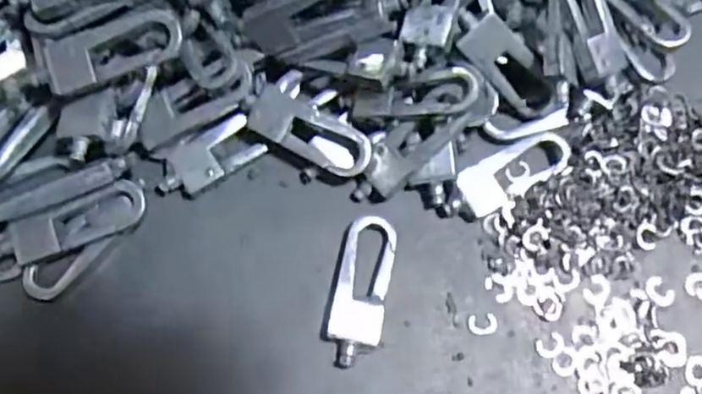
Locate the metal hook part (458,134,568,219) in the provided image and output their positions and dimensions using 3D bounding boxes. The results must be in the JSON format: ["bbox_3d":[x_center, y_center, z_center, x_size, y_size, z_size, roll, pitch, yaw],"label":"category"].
[{"bbox_3d":[0.051,-0.008,0.199,0.036,0.005,0.016,-29,75,-9],"label":"metal hook part"}]

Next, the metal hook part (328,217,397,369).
[{"bbox_3d":[0.003,0.027,0.186,0.015,0.005,0.043,10,73,2],"label":"metal hook part"}]

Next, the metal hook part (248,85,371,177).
[{"bbox_3d":[-0.013,-0.020,0.193,0.040,0.004,0.015,30,81,8],"label":"metal hook part"}]

